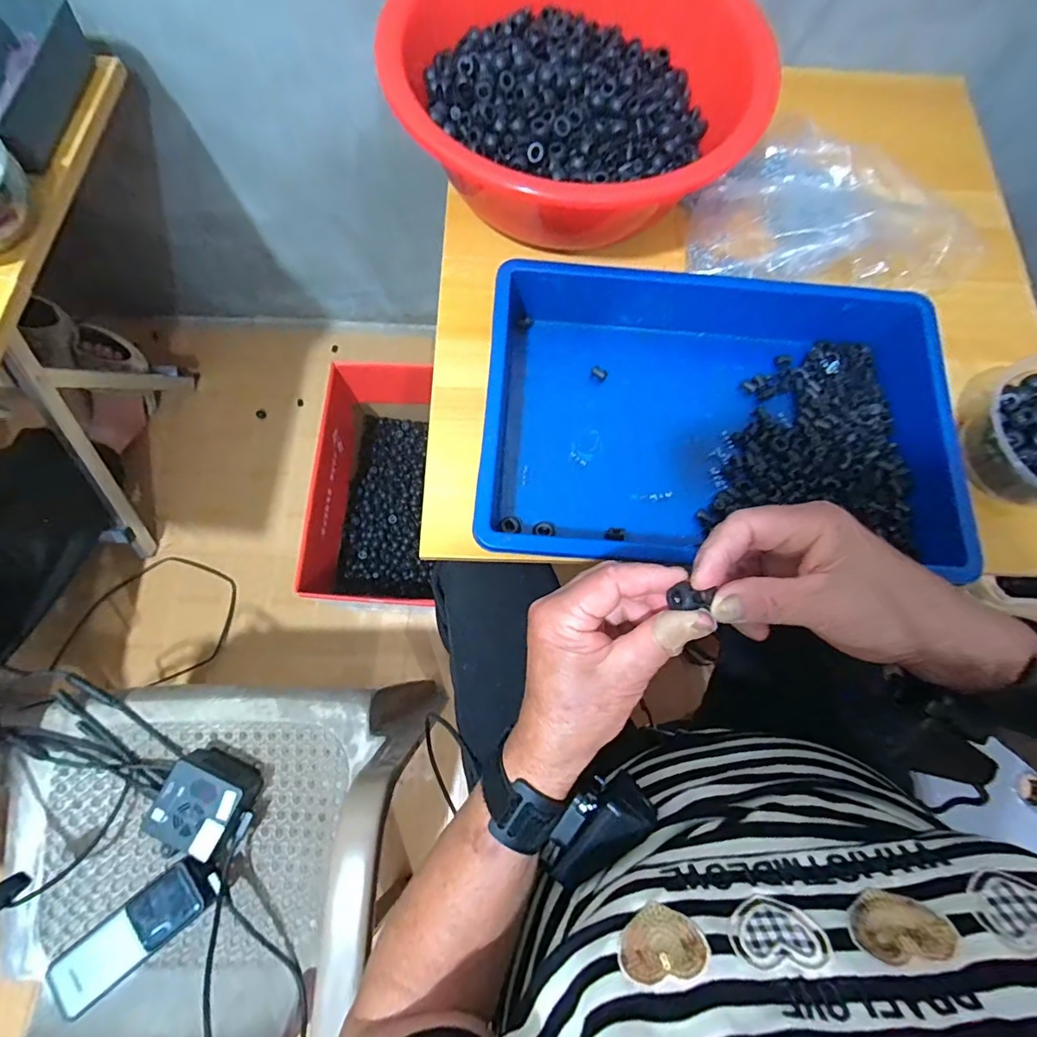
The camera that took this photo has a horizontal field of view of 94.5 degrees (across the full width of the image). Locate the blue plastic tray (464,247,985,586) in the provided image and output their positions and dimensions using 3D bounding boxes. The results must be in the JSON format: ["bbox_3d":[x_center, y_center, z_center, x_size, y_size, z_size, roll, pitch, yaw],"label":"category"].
[{"bbox_3d":[0.157,-0.079,0.401,0.361,0.062,0.243,4,74,-1],"label":"blue plastic tray"}]

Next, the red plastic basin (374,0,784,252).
[{"bbox_3d":[0.055,-0.423,0.467,0.314,0.111,0.314,0,74,-2],"label":"red plastic basin"}]

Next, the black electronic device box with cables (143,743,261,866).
[{"bbox_3d":[-0.325,0.295,0.498,0.079,0.051,0.081,23,75,4],"label":"black electronic device box with cables"}]

